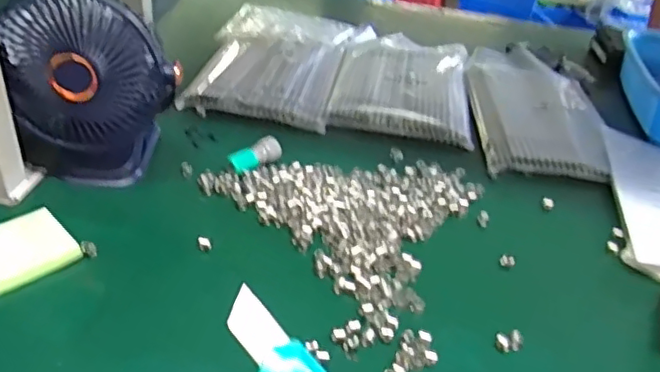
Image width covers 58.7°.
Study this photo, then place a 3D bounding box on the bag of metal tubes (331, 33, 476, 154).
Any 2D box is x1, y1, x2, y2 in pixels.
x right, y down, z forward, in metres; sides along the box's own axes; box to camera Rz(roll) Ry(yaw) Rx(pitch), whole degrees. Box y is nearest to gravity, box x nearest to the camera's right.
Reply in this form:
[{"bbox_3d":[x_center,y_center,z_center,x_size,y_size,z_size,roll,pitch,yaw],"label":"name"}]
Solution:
[{"bbox_3d":[0.107,-0.152,0.837,0.179,0.021,0.296,10,33,4],"label":"bag of metal tubes"}]

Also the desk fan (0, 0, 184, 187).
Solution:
[{"bbox_3d":[-0.217,-0.090,0.545,0.137,0.177,0.076,-7,36,-21],"label":"desk fan"}]

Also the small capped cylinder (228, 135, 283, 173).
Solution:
[{"bbox_3d":[-0.078,-0.033,0.620,0.058,0.022,0.024,-22,43,-37],"label":"small capped cylinder"}]

